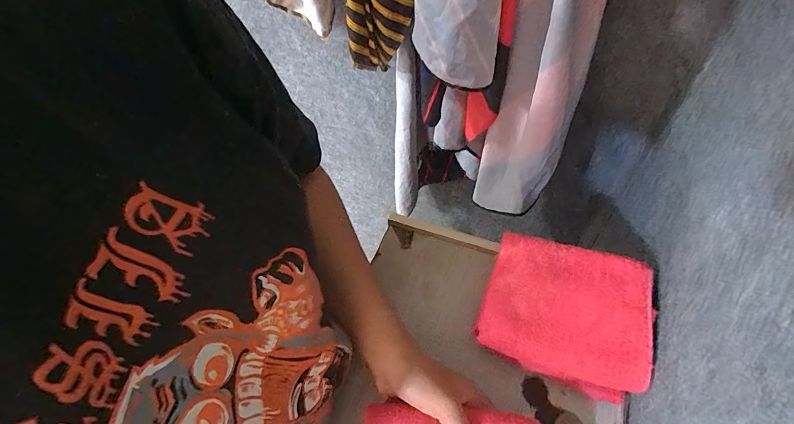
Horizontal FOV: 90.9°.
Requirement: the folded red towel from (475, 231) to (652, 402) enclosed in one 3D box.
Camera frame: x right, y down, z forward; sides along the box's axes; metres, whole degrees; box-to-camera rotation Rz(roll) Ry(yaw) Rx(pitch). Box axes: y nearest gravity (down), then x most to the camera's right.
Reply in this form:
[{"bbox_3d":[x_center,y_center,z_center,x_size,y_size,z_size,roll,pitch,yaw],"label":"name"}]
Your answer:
[{"bbox_3d":[0.165,0.101,0.396,0.147,0.073,0.120,16,58,16],"label":"folded red towel"}]

